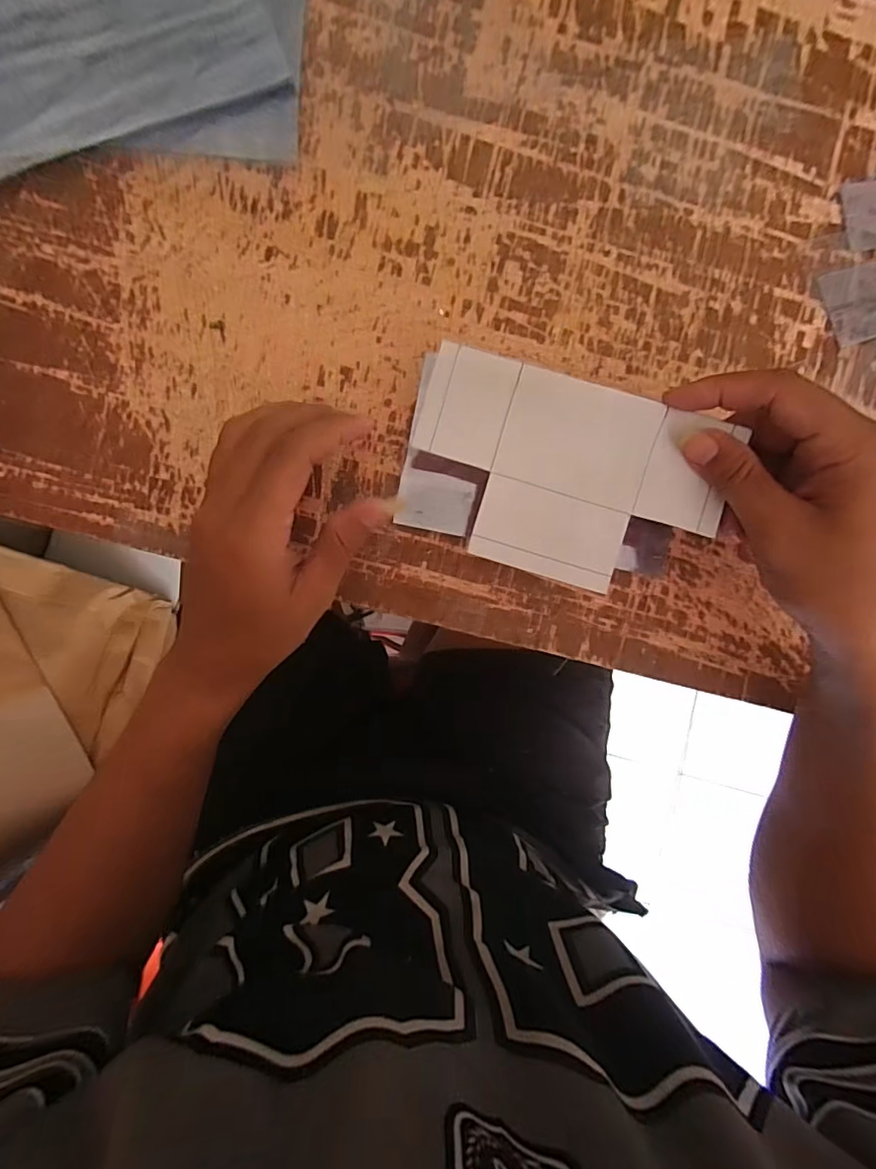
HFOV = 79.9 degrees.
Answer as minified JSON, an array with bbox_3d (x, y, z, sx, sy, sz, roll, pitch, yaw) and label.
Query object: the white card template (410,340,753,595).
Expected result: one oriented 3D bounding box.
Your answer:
[{"bbox_3d":[0.066,-0.057,0.282,0.161,0.019,0.102,18,88,-3],"label":"white card template"}]

